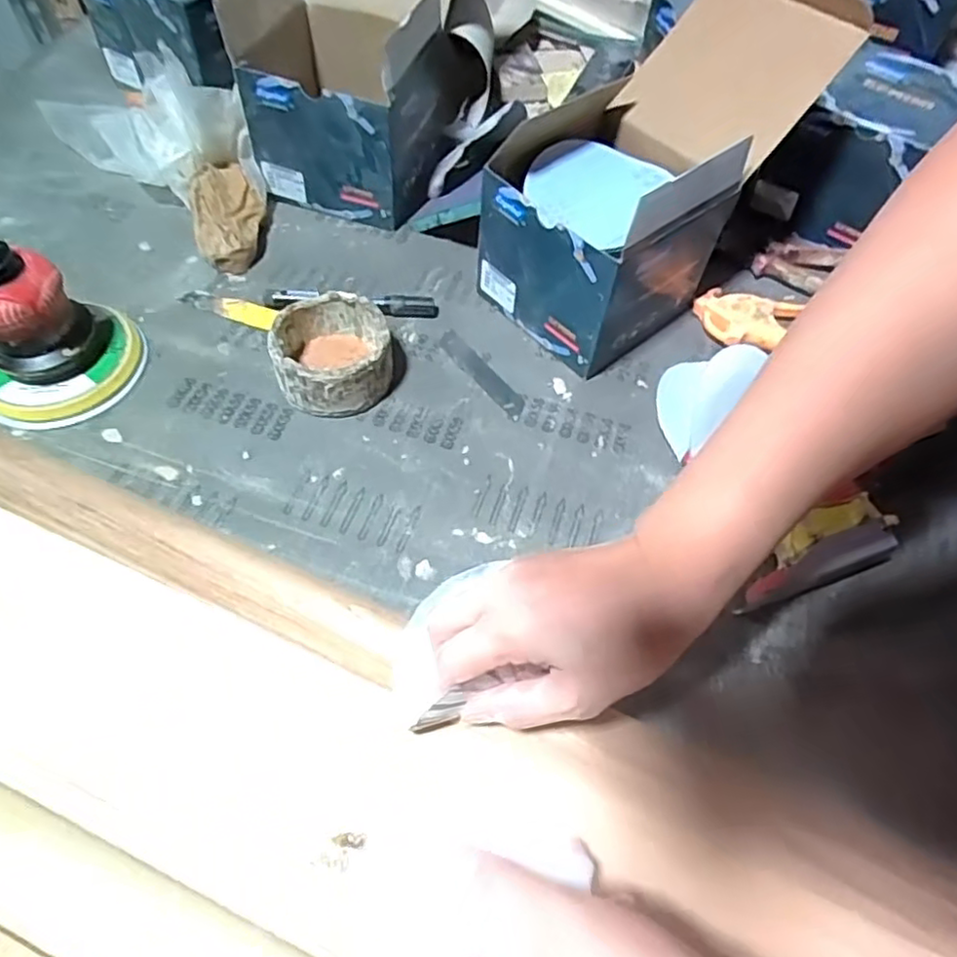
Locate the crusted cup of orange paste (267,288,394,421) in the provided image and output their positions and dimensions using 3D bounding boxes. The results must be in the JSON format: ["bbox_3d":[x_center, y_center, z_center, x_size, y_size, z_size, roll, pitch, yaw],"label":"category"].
[{"bbox_3d":[-0.106,-0.088,0.478,0.078,0.048,0.083,2,57,-3],"label":"crusted cup of orange paste"}]

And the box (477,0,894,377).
[{"bbox_3d":[0.131,-0.224,0.499,0.238,0.191,0.129,-35,66,-23],"label":"box"}]

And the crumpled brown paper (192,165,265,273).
[{"bbox_3d":[-0.212,-0.222,0.564,0.054,0.034,0.103,-9,58,-9],"label":"crumpled brown paper"}]

